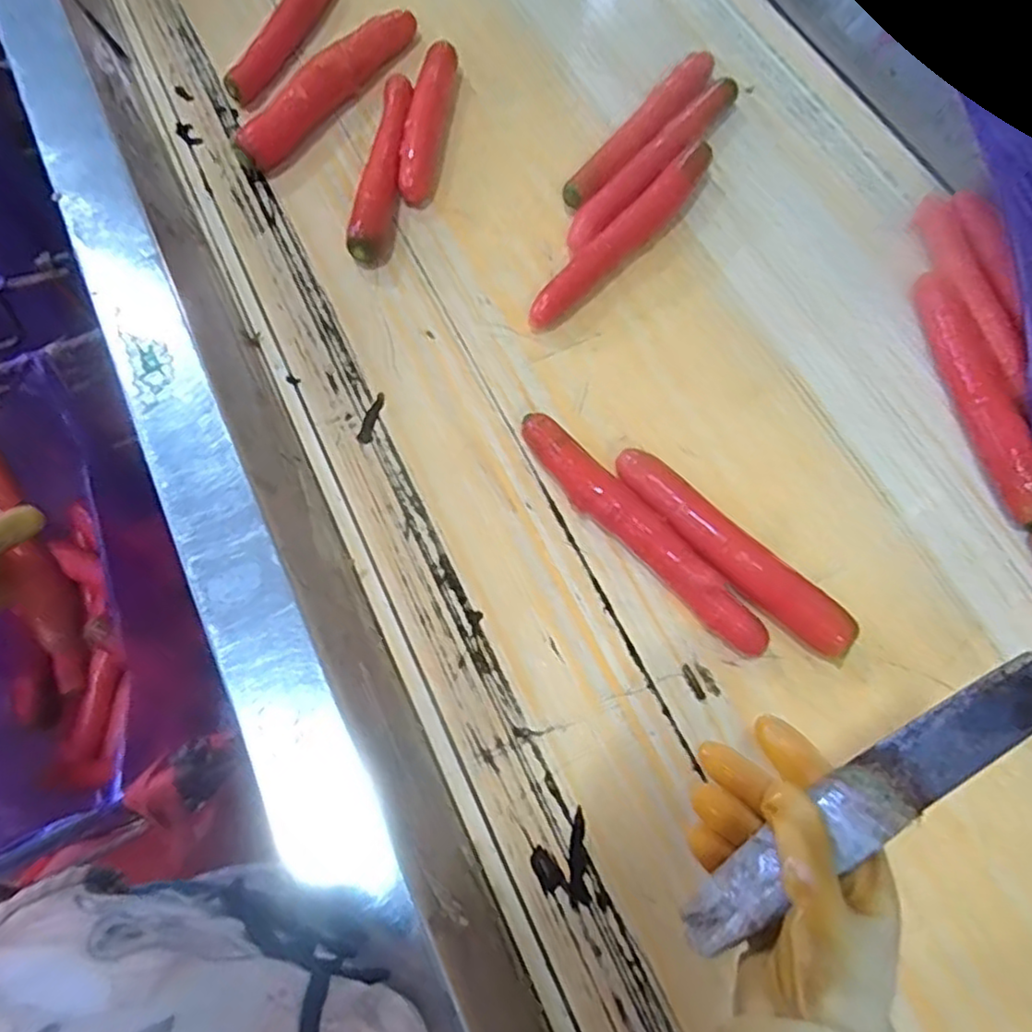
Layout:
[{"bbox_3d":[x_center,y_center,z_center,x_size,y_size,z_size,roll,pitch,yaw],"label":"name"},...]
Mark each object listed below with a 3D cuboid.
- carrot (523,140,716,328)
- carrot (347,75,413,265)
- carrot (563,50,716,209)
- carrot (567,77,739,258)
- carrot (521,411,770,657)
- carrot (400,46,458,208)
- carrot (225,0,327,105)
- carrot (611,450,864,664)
[{"bbox_3d":[0.098,-0.252,0.608,0.030,0.033,0.243,40,74,13],"label":"carrot"},{"bbox_3d":[-0.122,-0.336,0.641,0.034,0.030,0.218,6,70,1],"label":"carrot"},{"bbox_3d":[0.130,-0.383,0.660,0.042,0.028,0.239,35,73,11],"label":"carrot"},{"bbox_3d":[0.135,-0.337,0.643,0.036,0.032,0.262,39,74,12],"label":"carrot"},{"bbox_3d":[0.091,0.011,0.506,0.037,0.037,0.237,-42,76,-14],"label":"carrot"},{"bbox_3d":[-0.088,-0.389,0.664,0.032,0.028,0.196,8,70,2],"label":"carrot"},{"bbox_3d":[-0.250,-0.527,0.723,0.025,0.030,0.209,21,71,6],"label":"carrot"},{"bbox_3d":[0.159,0.027,0.505,0.036,0.033,0.208,-43,76,-15],"label":"carrot"}]

